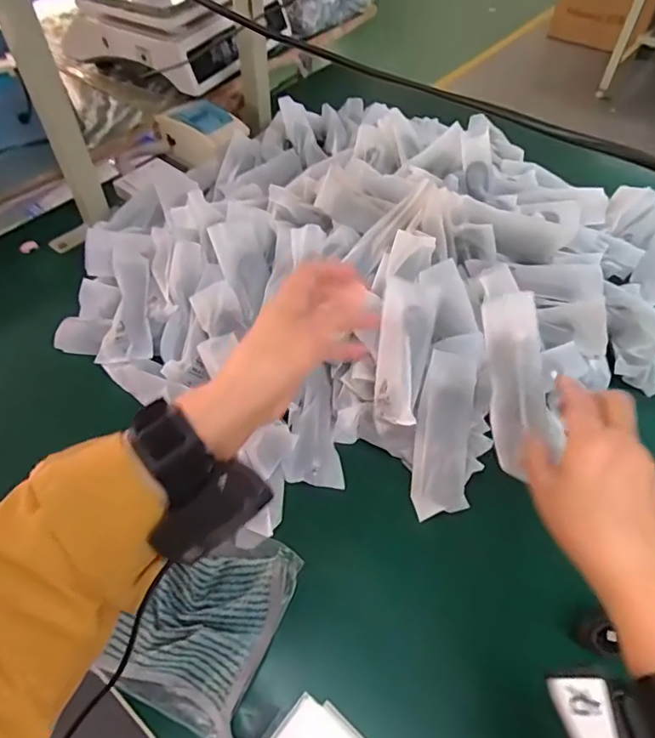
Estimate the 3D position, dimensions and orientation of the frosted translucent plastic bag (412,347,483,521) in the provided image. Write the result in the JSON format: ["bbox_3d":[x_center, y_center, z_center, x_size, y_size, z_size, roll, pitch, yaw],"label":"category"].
[{"bbox_3d":[0.111,0.060,0.488,0.051,0.018,0.156,10,76,7],"label":"frosted translucent plastic bag"}]

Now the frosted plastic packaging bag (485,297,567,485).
[{"bbox_3d":[0.158,0.013,0.422,0.041,0.034,0.145,-4,90,-4],"label":"frosted plastic packaging bag"}]

